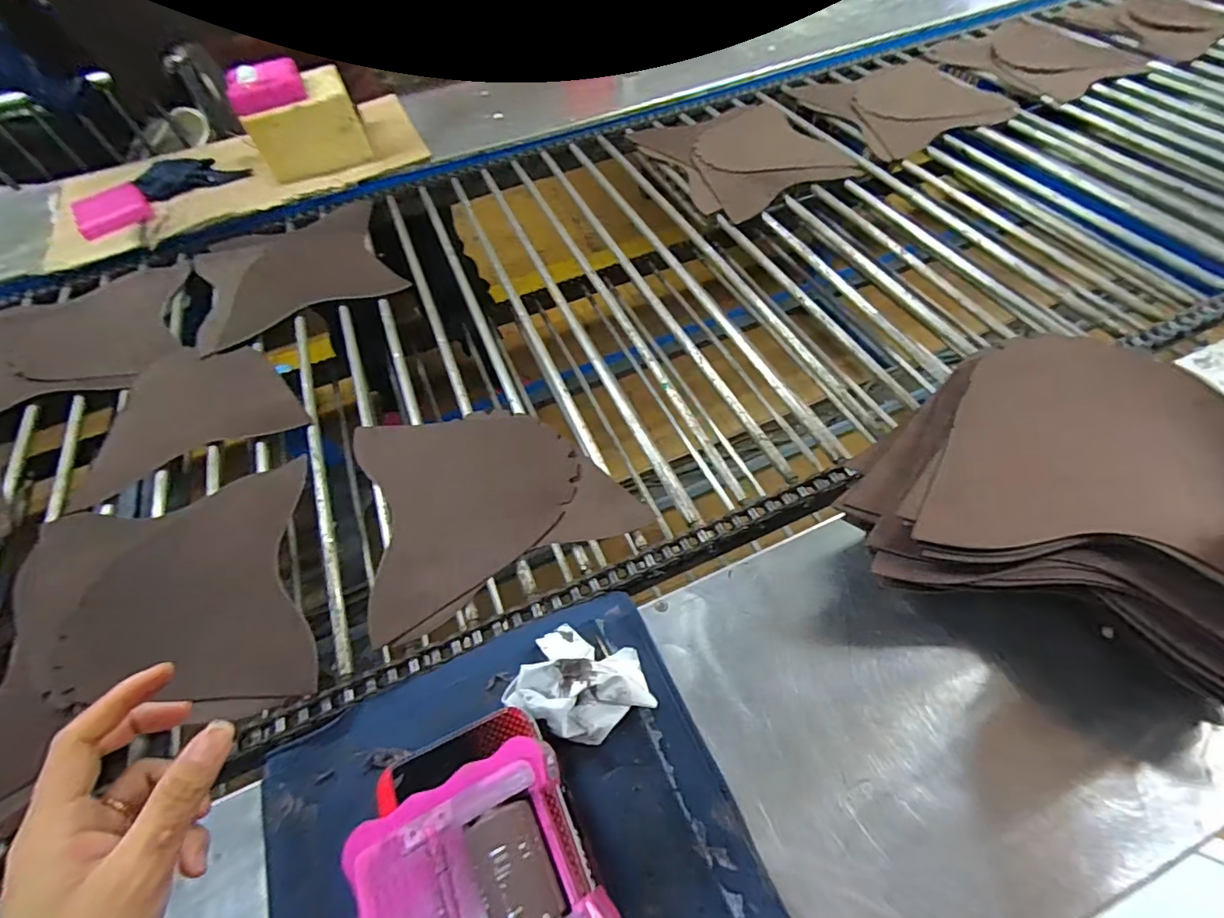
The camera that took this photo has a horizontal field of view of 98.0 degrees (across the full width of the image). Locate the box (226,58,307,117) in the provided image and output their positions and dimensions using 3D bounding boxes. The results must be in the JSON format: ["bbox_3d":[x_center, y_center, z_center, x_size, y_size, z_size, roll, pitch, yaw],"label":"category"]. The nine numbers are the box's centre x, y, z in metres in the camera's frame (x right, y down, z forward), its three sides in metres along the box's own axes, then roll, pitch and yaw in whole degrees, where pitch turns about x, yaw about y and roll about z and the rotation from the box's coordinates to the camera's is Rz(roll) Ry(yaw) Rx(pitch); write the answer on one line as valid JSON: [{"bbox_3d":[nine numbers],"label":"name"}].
[{"bbox_3d":[-0.564,-0.604,0.865,0.113,0.039,0.069,-16,57,-6],"label":"box"}]

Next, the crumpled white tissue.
[{"bbox_3d":[-0.020,0.171,0.409,0.104,0.055,0.077,13,59,13],"label":"crumpled white tissue"}]

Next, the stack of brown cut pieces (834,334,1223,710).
[{"bbox_3d":[0.350,0.015,0.404,0.283,0.058,0.249,19,61,17],"label":"stack of brown cut pieces"}]

